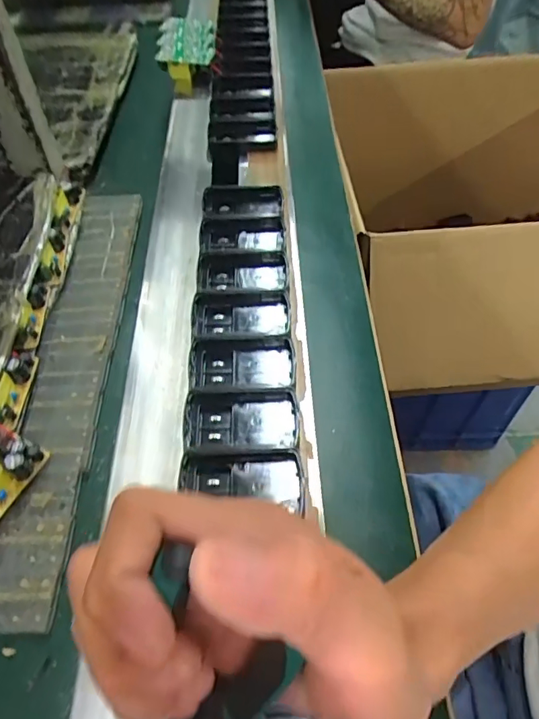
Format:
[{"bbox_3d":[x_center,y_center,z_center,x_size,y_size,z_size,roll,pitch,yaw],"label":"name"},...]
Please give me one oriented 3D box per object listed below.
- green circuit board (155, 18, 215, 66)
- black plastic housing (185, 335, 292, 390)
[{"bbox_3d":[-0.103,-0.392,0.609,0.066,0.021,0.119,-2,56,-5],"label":"green circuit board"},{"bbox_3d":[-0.019,0.004,0.333,0.069,0.013,0.043,0,55,-4],"label":"black plastic housing"}]

